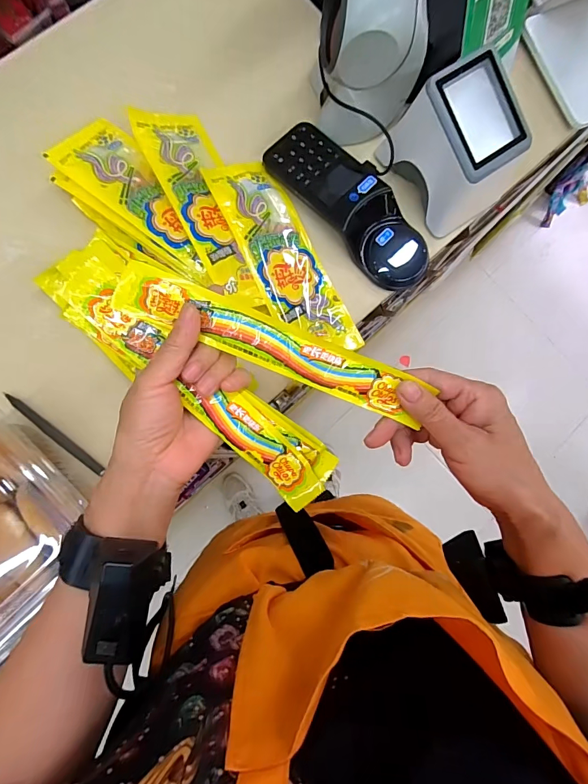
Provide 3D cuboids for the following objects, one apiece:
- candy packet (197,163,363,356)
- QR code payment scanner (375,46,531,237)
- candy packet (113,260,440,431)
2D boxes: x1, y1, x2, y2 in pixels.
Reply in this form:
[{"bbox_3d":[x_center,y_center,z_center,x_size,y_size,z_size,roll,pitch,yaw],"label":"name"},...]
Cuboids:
[{"bbox_3d":[-0.012,-0.146,0.429,0.080,0.013,0.238,-29,93,-23],"label":"candy packet"},{"bbox_3d":[0.179,-0.258,0.410,0.106,0.099,0.122,-32,88,-7],"label":"QR code payment scanner"},{"bbox_3d":[-0.015,-0.034,0.279,0.220,0.006,0.035,22,104,-6],"label":"candy packet"}]

